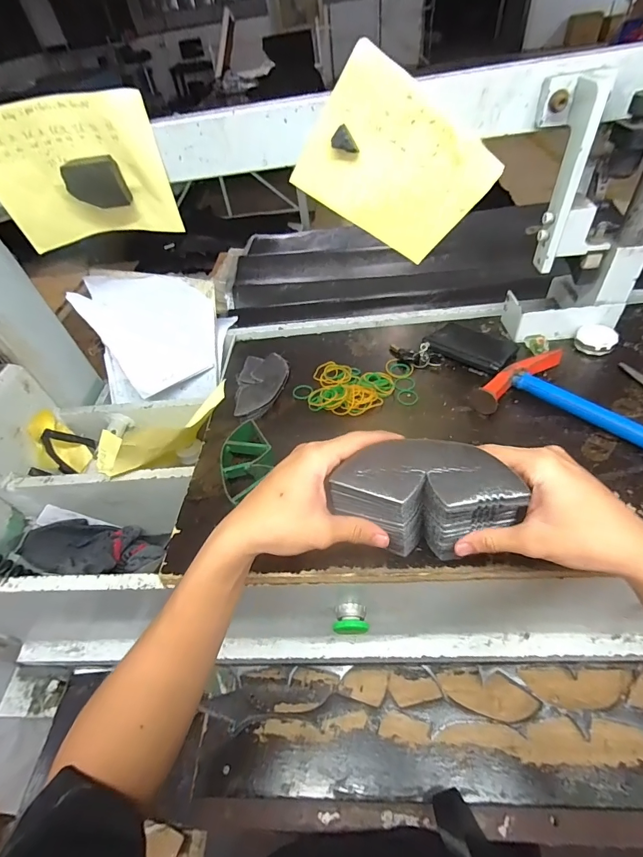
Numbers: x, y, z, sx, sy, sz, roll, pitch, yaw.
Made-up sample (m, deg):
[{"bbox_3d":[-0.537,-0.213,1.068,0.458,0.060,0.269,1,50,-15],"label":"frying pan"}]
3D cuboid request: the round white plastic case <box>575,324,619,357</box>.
[{"bbox_3d":[0.366,-0.119,0.526,0.047,0.019,0.039,38,68,24],"label":"round white plastic case"}]

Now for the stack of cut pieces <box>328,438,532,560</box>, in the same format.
[{"bbox_3d":[0.083,0.062,0.335,0.141,0.104,0.060,9,59,10],"label":"stack of cut pieces"}]

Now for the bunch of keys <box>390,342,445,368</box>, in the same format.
[{"bbox_3d":[0.134,-0.106,0.563,0.078,0.020,0.034,28,64,20],"label":"bunch of keys"}]

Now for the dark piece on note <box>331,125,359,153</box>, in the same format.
[{"bbox_3d":[0.027,-0.324,0.445,0.030,0.026,0.016,-2,58,3],"label":"dark piece on note"}]

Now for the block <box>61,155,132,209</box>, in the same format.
[{"bbox_3d":[-0.275,-0.297,0.481,0.068,0.055,0.018,6,59,9],"label":"block"}]

